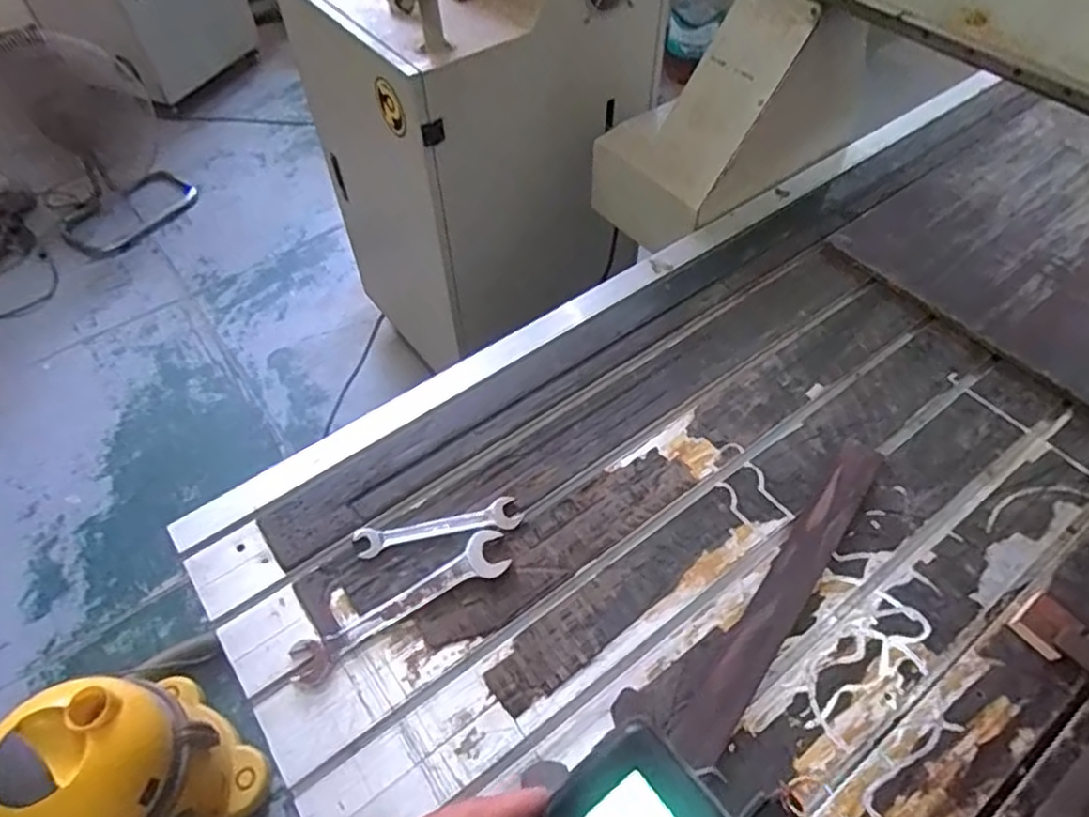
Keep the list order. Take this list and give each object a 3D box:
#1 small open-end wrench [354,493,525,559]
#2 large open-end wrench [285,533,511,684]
[{"bbox_3d":[-0.123,0.138,0.798,0.188,0.006,0.043,-13,53,-8],"label":"small open-end wrench"},{"bbox_3d":[-0.153,0.213,0.743,0.249,0.009,0.052,-28,57,-19],"label":"large open-end wrench"}]

